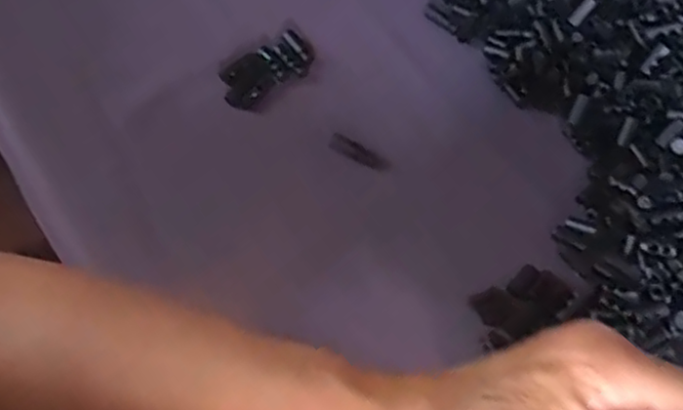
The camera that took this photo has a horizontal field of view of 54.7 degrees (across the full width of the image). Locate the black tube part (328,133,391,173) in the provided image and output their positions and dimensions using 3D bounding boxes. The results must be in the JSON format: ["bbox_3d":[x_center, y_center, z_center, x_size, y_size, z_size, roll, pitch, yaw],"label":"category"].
[{"bbox_3d":[0.011,-0.029,0.379,0.036,0.010,0.007,22,66,7],"label":"black tube part"}]

